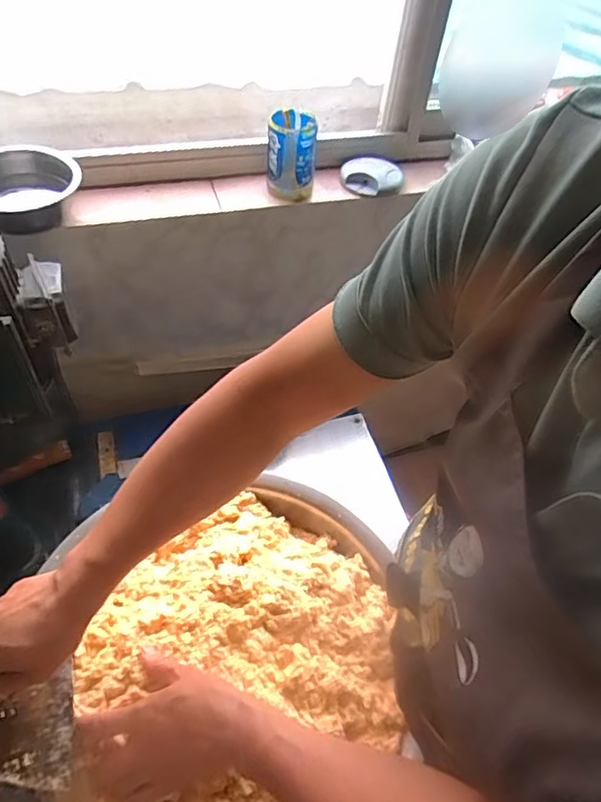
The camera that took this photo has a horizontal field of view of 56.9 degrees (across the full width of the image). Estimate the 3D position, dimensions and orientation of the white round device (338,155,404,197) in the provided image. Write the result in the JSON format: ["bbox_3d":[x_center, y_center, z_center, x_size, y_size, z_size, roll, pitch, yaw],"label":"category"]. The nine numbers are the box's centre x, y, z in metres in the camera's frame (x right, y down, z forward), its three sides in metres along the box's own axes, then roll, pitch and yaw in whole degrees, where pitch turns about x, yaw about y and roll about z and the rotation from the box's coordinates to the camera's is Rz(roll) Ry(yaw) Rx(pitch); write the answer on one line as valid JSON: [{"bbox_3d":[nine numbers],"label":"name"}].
[{"bbox_3d":[0.139,-0.441,1.082,0.120,0.031,0.097,6,51,-1],"label":"white round device"}]

